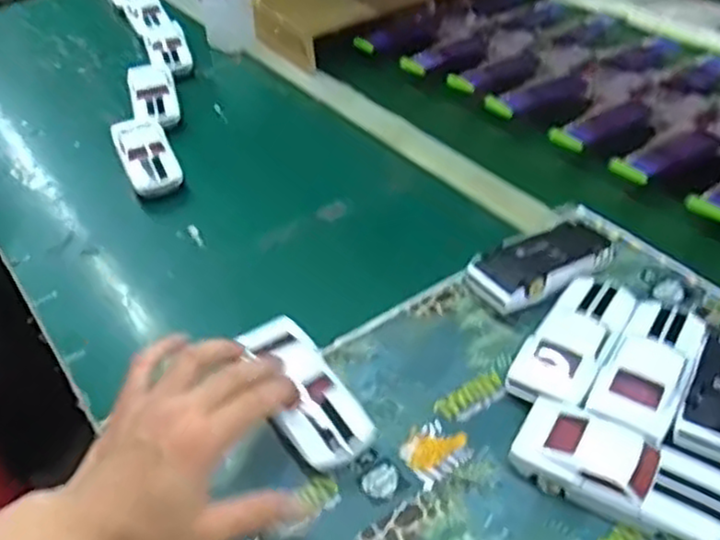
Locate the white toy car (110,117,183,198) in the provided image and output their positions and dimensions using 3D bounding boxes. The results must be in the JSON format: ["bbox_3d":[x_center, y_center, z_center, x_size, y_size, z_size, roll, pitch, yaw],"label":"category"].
[{"bbox_3d":[-0.226,-0.123,0.764,0.054,0.028,0.122,-21,45,-15],"label":"white toy car"}]

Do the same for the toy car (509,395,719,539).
[{"bbox_3d":[0.163,0.126,0.450,0.127,0.033,0.055,20,46,25],"label":"toy car"}]

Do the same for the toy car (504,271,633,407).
[{"bbox_3d":[0.160,0.053,0.533,0.054,0.031,0.130,23,47,27],"label":"toy car"}]

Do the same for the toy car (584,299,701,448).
[{"bbox_3d":[0.205,0.071,0.510,0.055,0.034,0.134,22,48,28],"label":"toy car"}]

